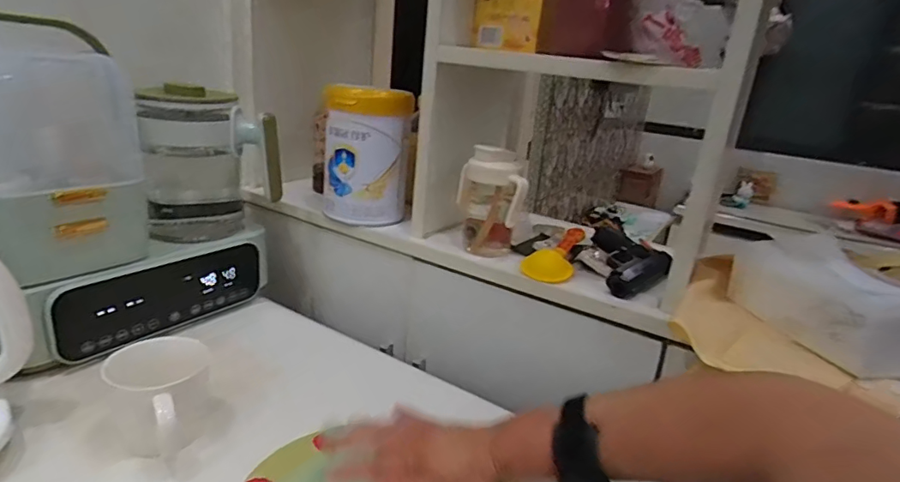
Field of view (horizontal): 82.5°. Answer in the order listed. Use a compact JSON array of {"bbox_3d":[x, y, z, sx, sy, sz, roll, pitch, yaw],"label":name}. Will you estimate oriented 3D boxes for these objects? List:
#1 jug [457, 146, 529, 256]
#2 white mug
[{"bbox_3d":[0.054,-0.053,0.706,0.083,0.151,0.094,6,19,1],"label":"jug"},{"bbox_3d":[-0.262,0.152,0.469,0.083,0.083,0.104,-5,22,-29],"label":"white mug"}]

